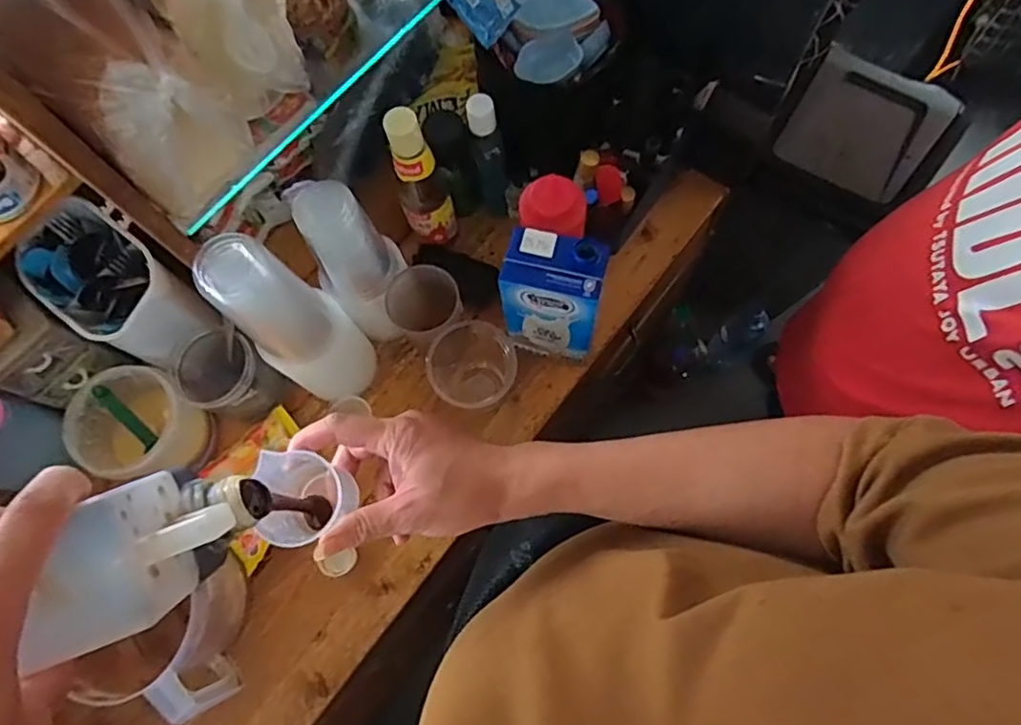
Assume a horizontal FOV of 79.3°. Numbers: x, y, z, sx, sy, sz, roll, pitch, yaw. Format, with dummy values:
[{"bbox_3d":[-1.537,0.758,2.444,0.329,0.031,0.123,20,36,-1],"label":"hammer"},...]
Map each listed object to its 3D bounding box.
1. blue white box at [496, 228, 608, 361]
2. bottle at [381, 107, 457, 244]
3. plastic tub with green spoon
[{"bbox_3d":[0.044,-0.062,0.646,0.094,0.201,0.063,14,75,6],"label":"blue white box"},{"bbox_3d":[-0.096,-0.195,0.678,0.054,0.193,0.046,-19,74,-4],"label":"bottle"},{"bbox_3d":[-0.408,0.067,0.684,0.123,0.086,0.114,-1,74,2],"label":"plastic tub with green spoon"}]

